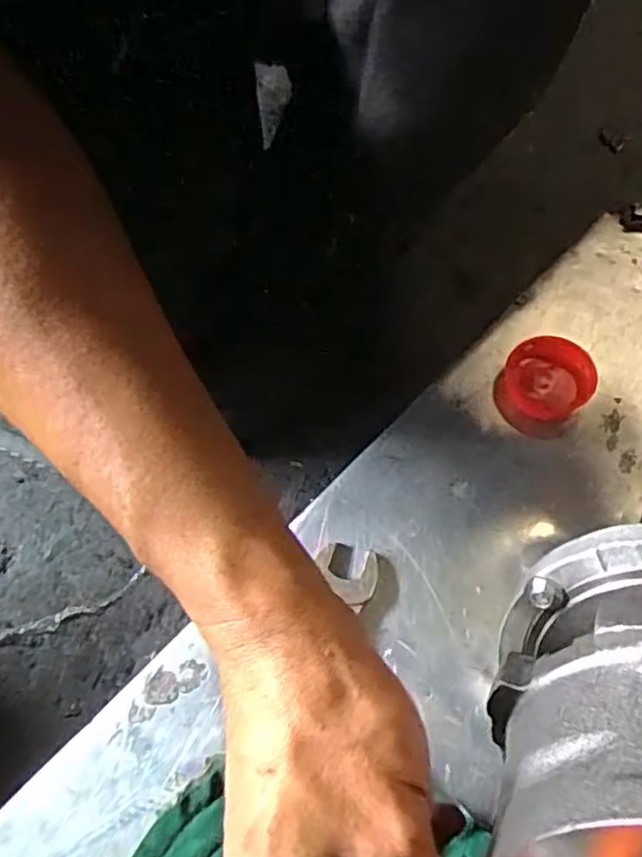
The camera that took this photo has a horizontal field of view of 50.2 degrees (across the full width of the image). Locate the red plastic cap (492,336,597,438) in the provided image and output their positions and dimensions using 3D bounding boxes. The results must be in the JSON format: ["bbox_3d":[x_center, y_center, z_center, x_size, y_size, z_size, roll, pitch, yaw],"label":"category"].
[{"bbox_3d":[0.130,-0.025,0.403,0.053,0.022,0.049,0,63,0],"label":"red plastic cap"}]

